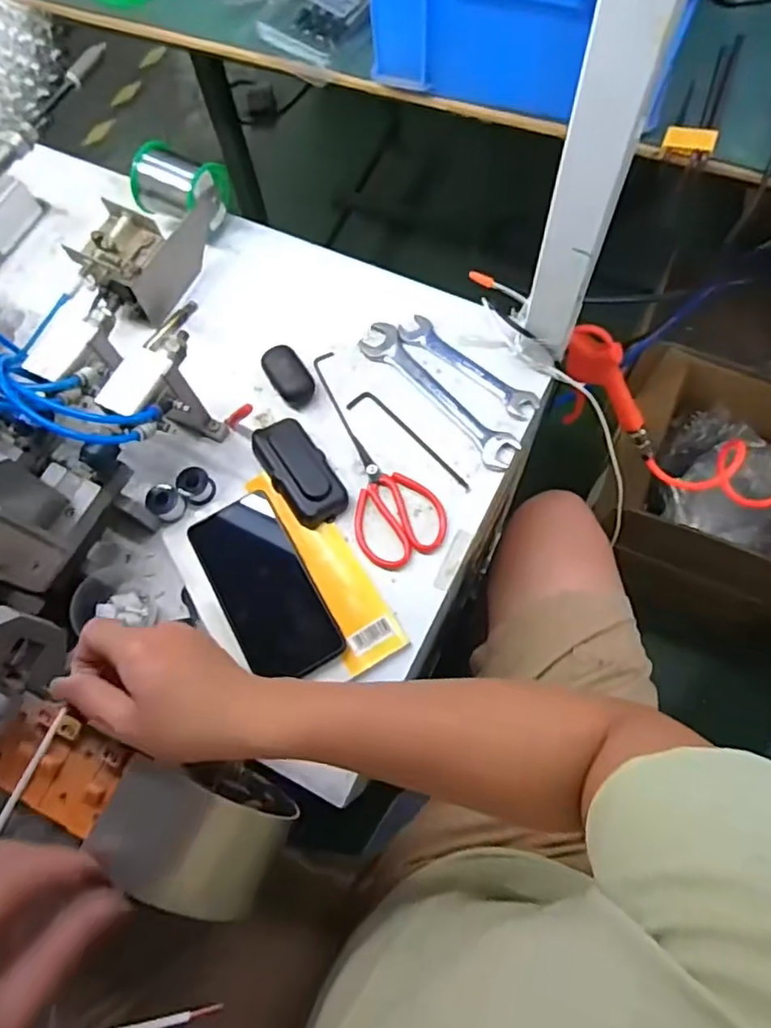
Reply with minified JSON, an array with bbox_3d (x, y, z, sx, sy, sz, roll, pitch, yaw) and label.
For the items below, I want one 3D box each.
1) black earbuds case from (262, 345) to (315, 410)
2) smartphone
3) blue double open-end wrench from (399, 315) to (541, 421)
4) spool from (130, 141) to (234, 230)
[{"bbox_3d":[-0.094,-0.134,0.593,0.034,0.028,0.059,-34,72,-9],"label":"black earbuds case"},{"bbox_3d":[-0.106,0.061,0.529,0.077,0.008,0.166,-29,71,-8],"label":"smartphone"},{"bbox_3d":[0.080,-0.144,0.597,0.157,0.009,0.032,42,77,16],"label":"blue double open-end wrench"},{"bbox_3d":[-0.214,-0.335,0.635,0.088,0.058,0.067,27,73,12],"label":"spool"}]

